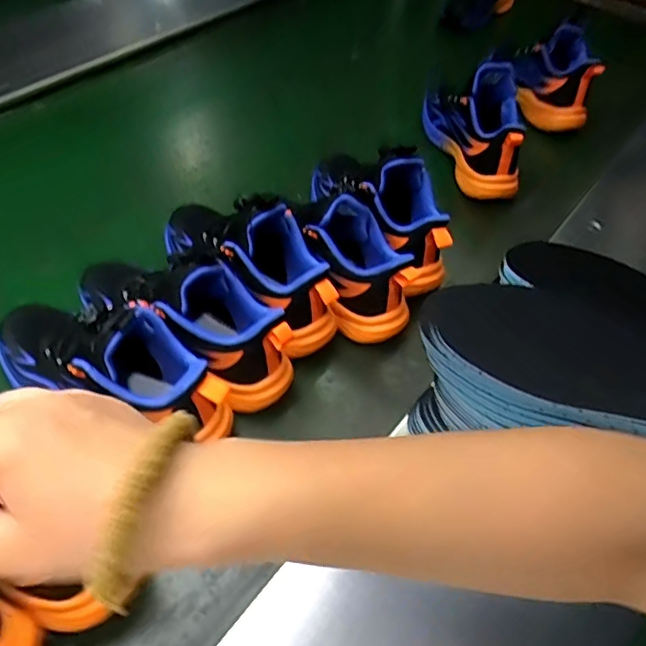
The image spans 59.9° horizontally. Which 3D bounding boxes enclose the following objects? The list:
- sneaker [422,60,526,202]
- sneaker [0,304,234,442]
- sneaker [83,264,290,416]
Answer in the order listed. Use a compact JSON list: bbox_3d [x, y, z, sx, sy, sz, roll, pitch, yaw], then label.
[{"bbox_3d":[0.227,-0.300,0.821,0.084,0.126,0.227,-2,49,-8],"label":"sneaker"},{"bbox_3d":[-0.199,0.023,0.502,0.244,0.113,0.080,23,50,14],"label":"sneaker"},{"bbox_3d":[-0.137,-0.019,0.552,0.242,0.118,0.082,33,53,21],"label":"sneaker"}]

